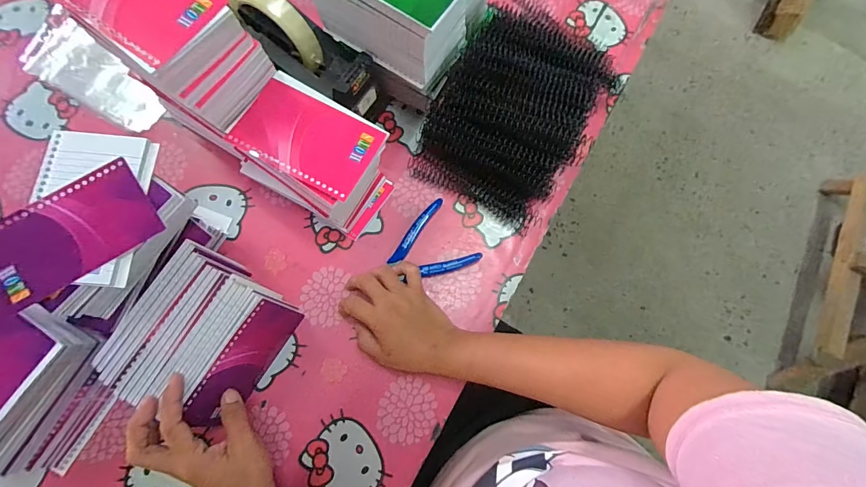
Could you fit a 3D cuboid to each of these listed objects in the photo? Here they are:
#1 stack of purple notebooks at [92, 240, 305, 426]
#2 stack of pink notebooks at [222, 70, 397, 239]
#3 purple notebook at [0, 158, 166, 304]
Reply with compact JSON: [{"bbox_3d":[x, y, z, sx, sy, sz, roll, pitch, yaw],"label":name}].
[{"bbox_3d":[-0.226,0.095,0.382,0.114,0.076,0.148,30,77,6],"label":"stack of purple notebooks"},{"bbox_3d":[-0.128,-0.090,0.418,0.146,0.105,0.095,32,77,6],"label":"stack of pink notebooks"},{"bbox_3d":[-0.304,-0.009,0.325,0.123,0.013,0.072,-35,91,-17],"label":"purple notebook"}]

